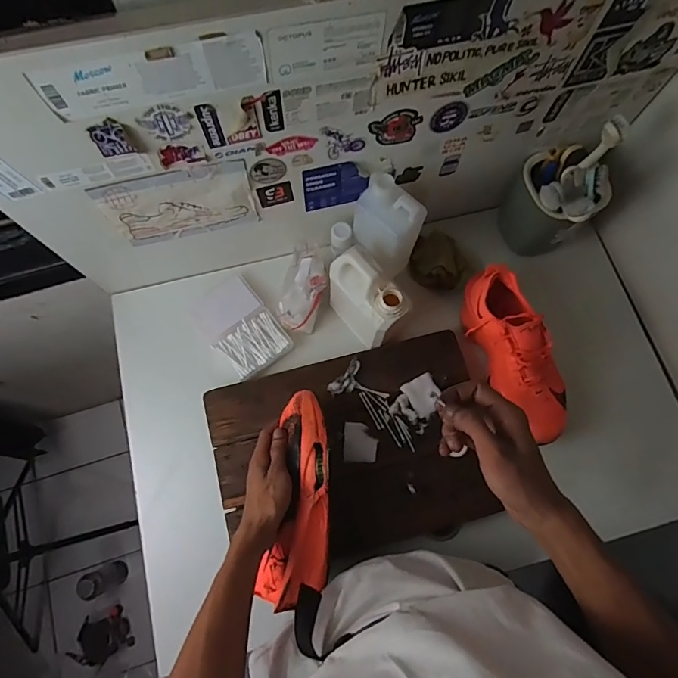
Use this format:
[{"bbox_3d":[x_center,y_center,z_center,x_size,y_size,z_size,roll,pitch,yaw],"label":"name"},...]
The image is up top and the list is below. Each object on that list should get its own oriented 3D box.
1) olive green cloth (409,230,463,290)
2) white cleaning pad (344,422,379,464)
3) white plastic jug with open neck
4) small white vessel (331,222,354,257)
[{"bbox_3d":[0.173,-0.144,0.775,0.085,0.035,0.102,2,73,-1],"label":"olive green cloth"},{"bbox_3d":[0.033,0.155,0.654,0.050,0.007,0.058,3,73,-1],"label":"white cleaning pad"},{"bbox_3d":[0.041,-0.060,0.670,0.063,0.151,0.125,-39,78,-12],"label":"white plastic jug with open neck"},{"bbox_3d":[0.005,-0.164,0.719,0.035,0.048,0.033,-19,75,-7],"label":"small white vessel"}]

